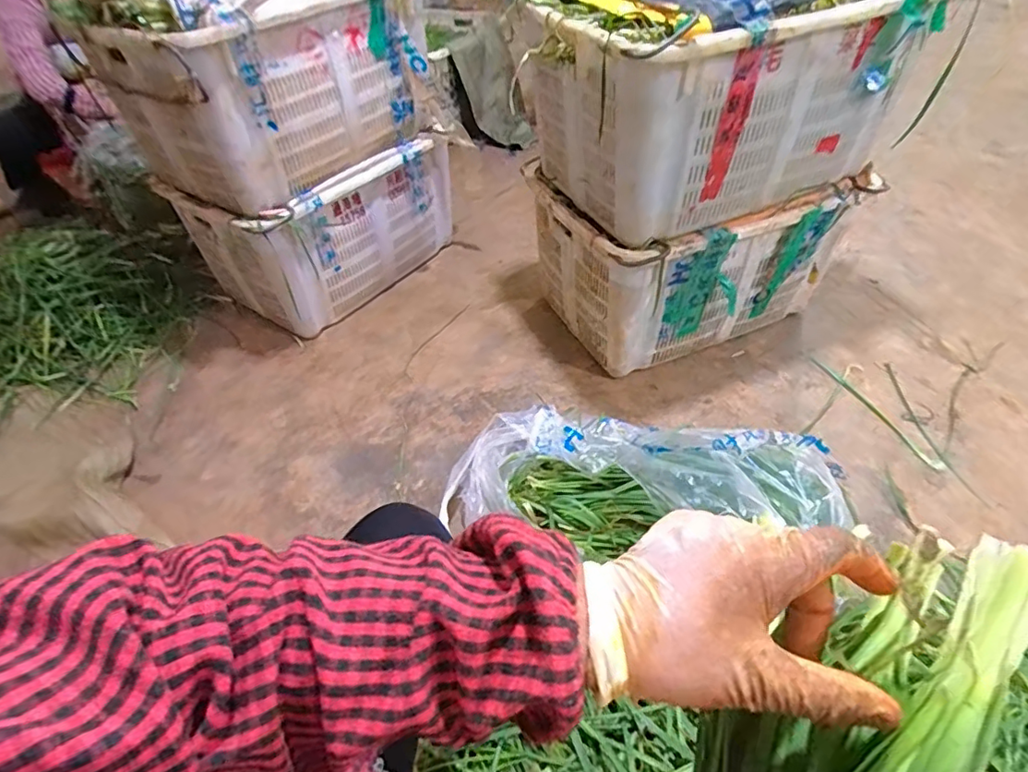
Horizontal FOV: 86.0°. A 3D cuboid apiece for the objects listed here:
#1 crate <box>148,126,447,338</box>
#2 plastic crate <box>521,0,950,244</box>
[{"bbox_3d":[-0.471,-0.432,1.476,0.303,0.365,0.600,26,53,24],"label":"crate"},{"bbox_3d":[0.370,-0.579,1.034,0.611,0.413,0.385,-17,47,-13],"label":"plastic crate"}]

